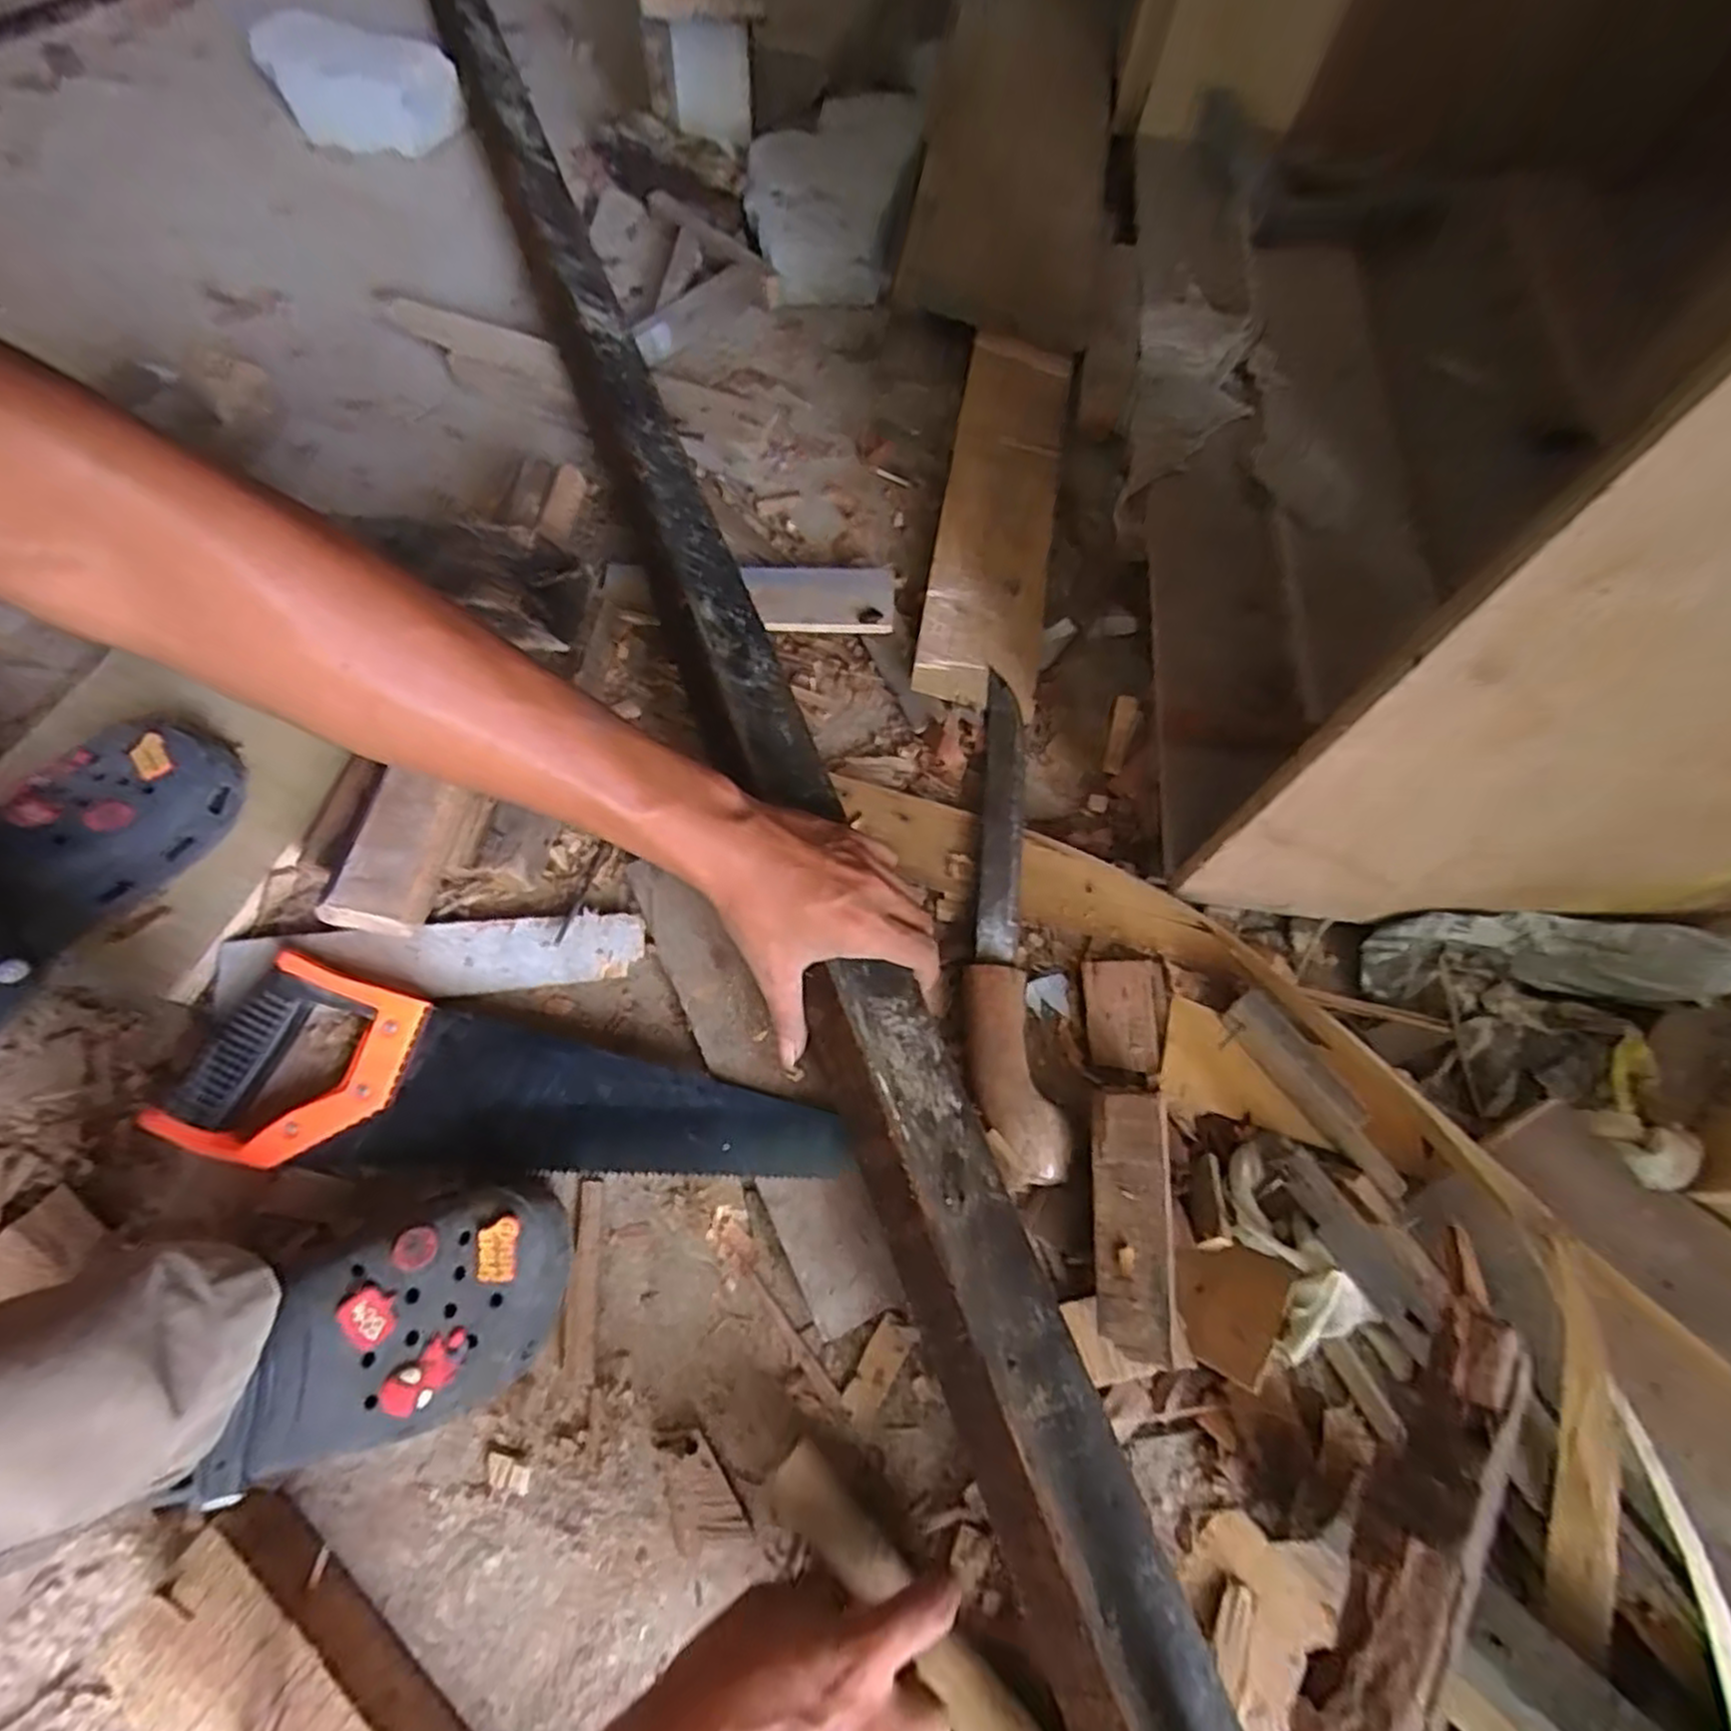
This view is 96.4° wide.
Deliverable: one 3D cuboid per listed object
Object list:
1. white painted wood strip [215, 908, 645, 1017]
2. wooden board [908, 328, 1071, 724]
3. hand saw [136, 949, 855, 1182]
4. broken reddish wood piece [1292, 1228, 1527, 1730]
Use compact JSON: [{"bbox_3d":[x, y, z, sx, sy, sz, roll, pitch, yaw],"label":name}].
[{"bbox_3d":[-0.282,0.062,0.506,0.261,0.009,0.050,-4,75,-7],"label":"white painted wood strip"},{"bbox_3d":[0.117,-0.308,0.668,0.097,0.029,0.397,9,68,4],"label":"wooden board"},{"bbox_3d":[-0.208,0.141,0.461,0.389,0.025,0.106,9,68,4],"label":"hand saw"},{"bbox_3d":[0.147,0.286,0.240,0.027,0.029,0.348,9,98,4],"label":"broken reddish wood piece"}]

